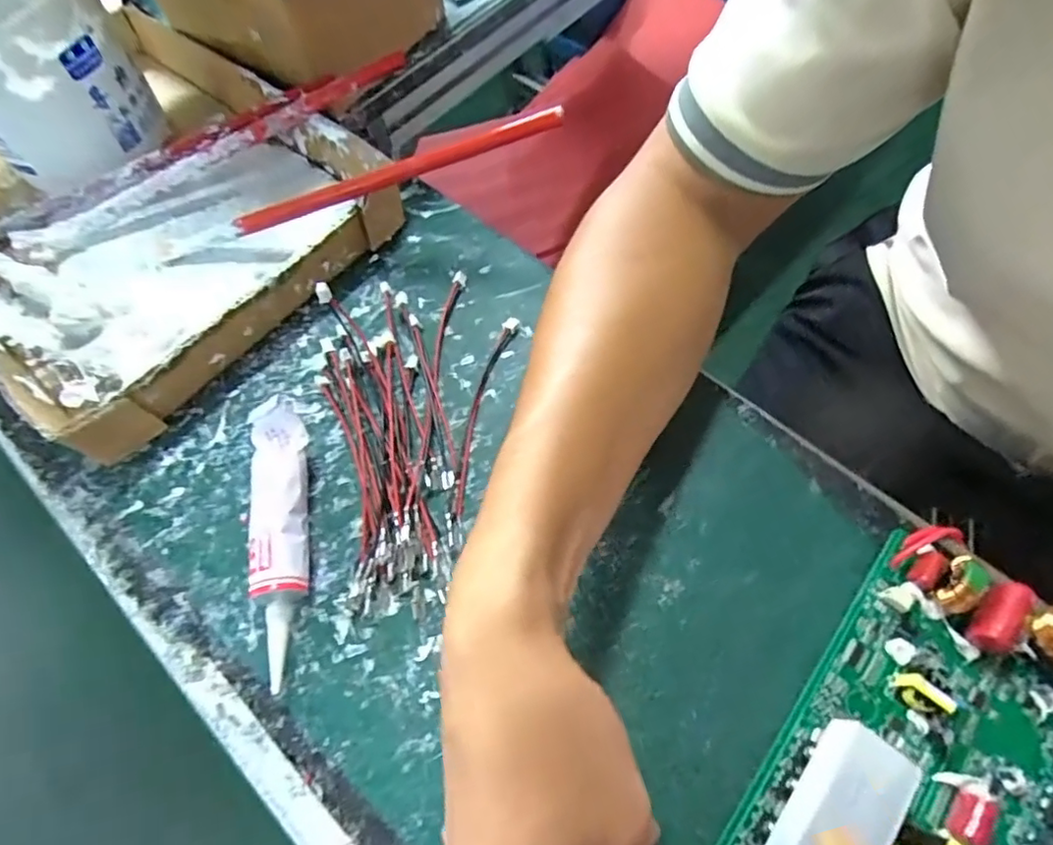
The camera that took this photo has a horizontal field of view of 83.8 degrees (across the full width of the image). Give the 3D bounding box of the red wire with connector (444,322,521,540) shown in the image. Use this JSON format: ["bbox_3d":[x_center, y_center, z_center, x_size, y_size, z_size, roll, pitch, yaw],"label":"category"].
[{"bbox_3d":[-0.025,-0.001,0.310,0.012,0.006,0.129,12,67,9],"label":"red wire with connector"}]

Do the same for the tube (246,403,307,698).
[{"bbox_3d":[-0.117,0.047,0.283,0.030,0.025,0.140,-15,65,-4],"label":"tube"}]

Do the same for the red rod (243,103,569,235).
[{"bbox_3d":[-0.078,-0.138,0.328,0.200,0.013,0.007,-12,64,15],"label":"red rod"}]

